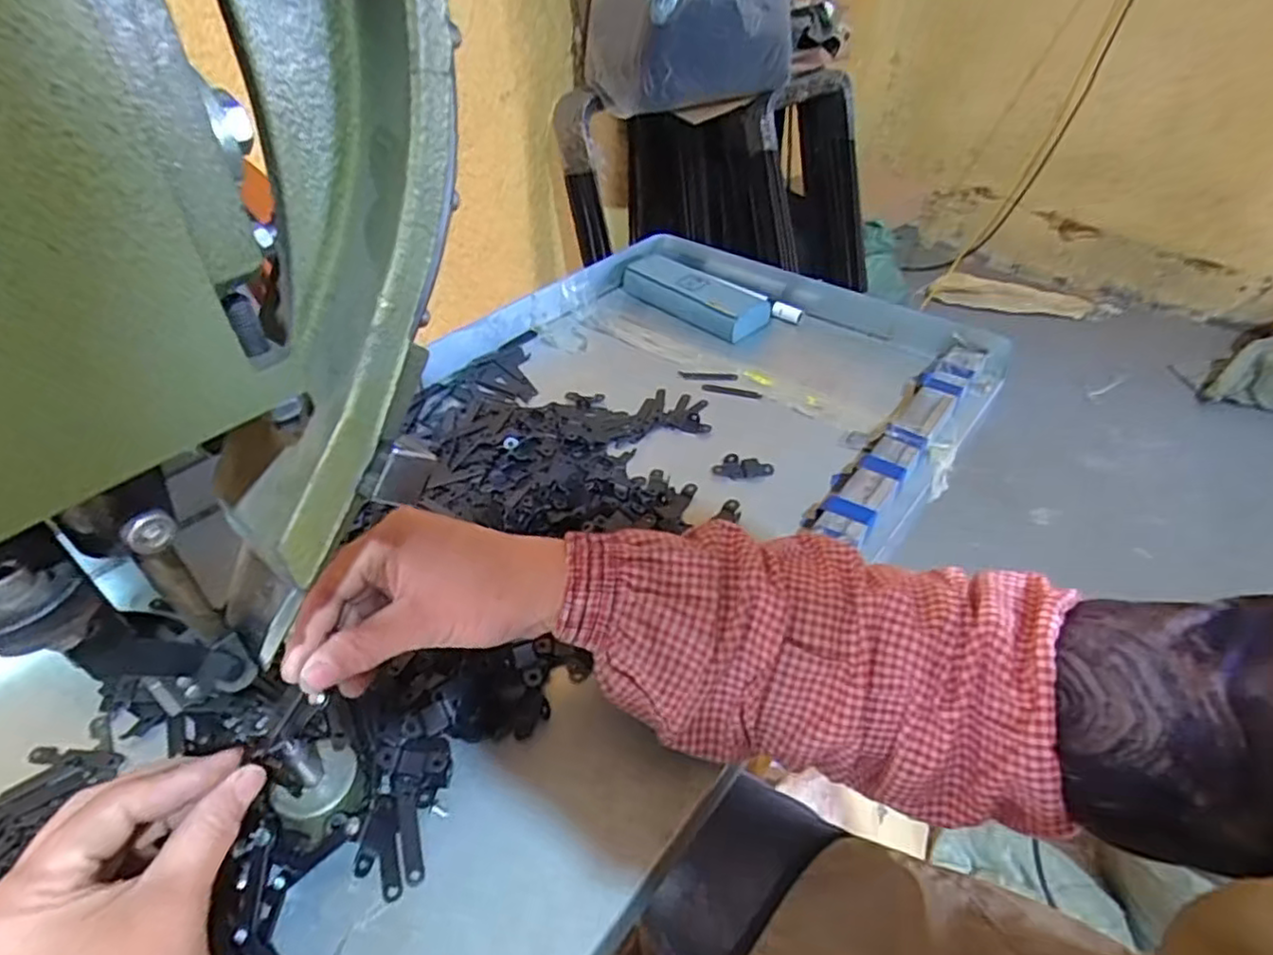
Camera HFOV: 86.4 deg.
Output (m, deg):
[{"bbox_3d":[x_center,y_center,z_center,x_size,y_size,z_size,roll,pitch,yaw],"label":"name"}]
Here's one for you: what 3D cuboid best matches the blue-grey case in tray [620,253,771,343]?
[{"bbox_3d":[0.059,-0.195,0.720,0.068,0.029,0.162,-33,52,-31],"label":"blue-grey case in tray"}]

